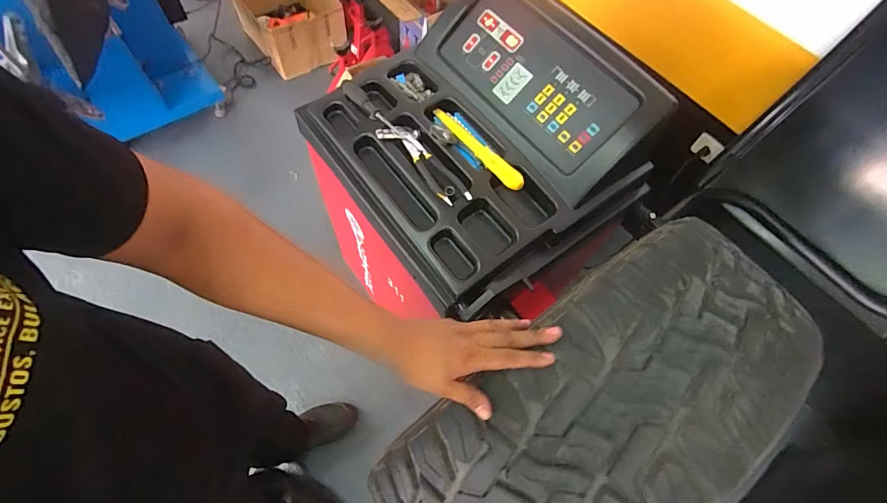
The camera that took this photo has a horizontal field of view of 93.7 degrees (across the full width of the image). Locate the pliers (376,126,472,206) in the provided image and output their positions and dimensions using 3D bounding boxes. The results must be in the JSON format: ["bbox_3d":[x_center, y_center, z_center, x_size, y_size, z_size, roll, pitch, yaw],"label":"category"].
[{"bbox_3d":[-0.032,-0.172,0.796,0.077,0.032,0.222,-35,70,-20],"label":"pliers"}]

